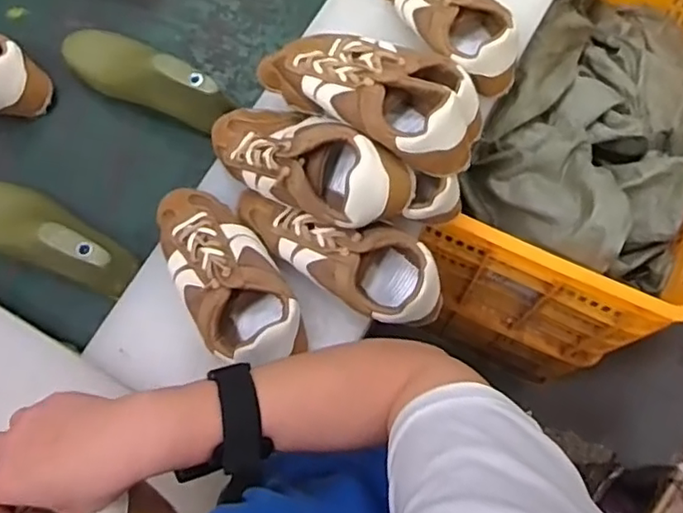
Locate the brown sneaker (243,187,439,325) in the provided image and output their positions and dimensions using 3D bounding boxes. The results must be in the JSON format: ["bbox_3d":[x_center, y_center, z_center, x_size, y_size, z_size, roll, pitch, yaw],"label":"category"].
[{"bbox_3d":[-0.009,0.000,0.642,0.225,0.073,0.086,21,75,8],"label":"brown sneaker"}]

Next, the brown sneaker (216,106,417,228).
[{"bbox_3d":[-0.046,-0.101,0.647,0.239,0.082,0.094,25,75,27],"label":"brown sneaker"}]

